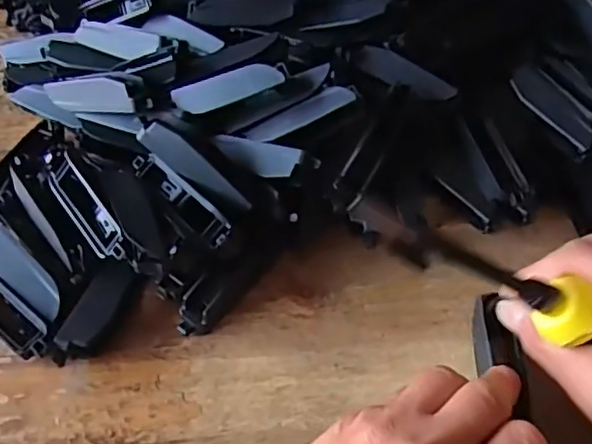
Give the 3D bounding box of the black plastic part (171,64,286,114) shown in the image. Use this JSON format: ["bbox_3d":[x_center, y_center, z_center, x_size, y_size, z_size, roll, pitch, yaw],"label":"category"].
[{"bbox_3d":[-0.037,-0.071,0.318,0.063,0.007,0.017,-10,89,21],"label":"black plastic part"}]

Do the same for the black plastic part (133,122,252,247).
[{"bbox_3d":[-0.053,-0.021,0.301,0.028,0.029,0.068,-37,64,-23],"label":"black plastic part"}]

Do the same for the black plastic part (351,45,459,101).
[{"bbox_3d":[0.062,-0.086,0.344,0.063,0.004,0.017,30,93,18],"label":"black plastic part"}]

